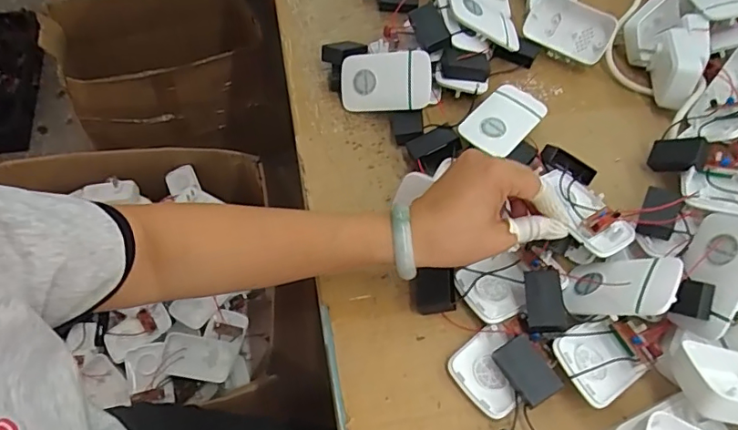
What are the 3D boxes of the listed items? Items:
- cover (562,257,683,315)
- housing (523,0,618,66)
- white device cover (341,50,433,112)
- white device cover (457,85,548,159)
[{"bbox_3d":[0.199,0.057,0.417,0.010,0.092,0.060,51,54,-17],"label":"cover"},{"bbox_3d":[0.243,-0.223,0.628,0.099,0.060,0.017,34,17,14],"label":"housing"},{"bbox_3d":[0.016,-0.139,0.542,0.095,0.017,0.060,2,92,22],"label":"white device cover"},{"bbox_3d":[0.140,-0.100,0.535,0.058,0.008,0.099,39,62,15],"label":"white device cover"}]

